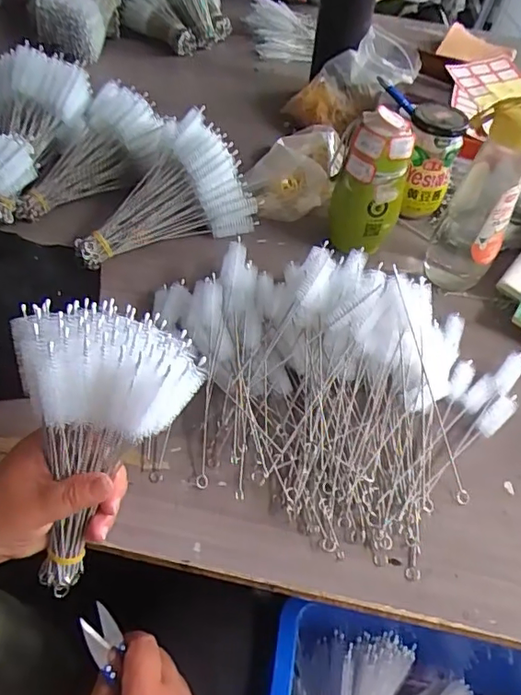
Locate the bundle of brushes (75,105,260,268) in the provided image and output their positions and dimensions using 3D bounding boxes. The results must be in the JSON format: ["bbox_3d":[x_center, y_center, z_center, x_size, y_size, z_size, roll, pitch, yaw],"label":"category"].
[{"bbox_3d":[-0.106,-0.176,0.593,0.191,0.093,0.094,-23,57,-22],"label":"bundle of brushes"}]

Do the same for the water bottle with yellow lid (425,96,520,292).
[{"bbox_3d":[0.231,-0.150,0.557,0.069,0.212,0.068,29,54,17],"label":"water bottle with yellow lid"}]

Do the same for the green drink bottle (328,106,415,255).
[{"bbox_3d":[0.121,-0.181,0.587,0.077,0.147,0.062,17,52,8],"label":"green drink bottle"}]

